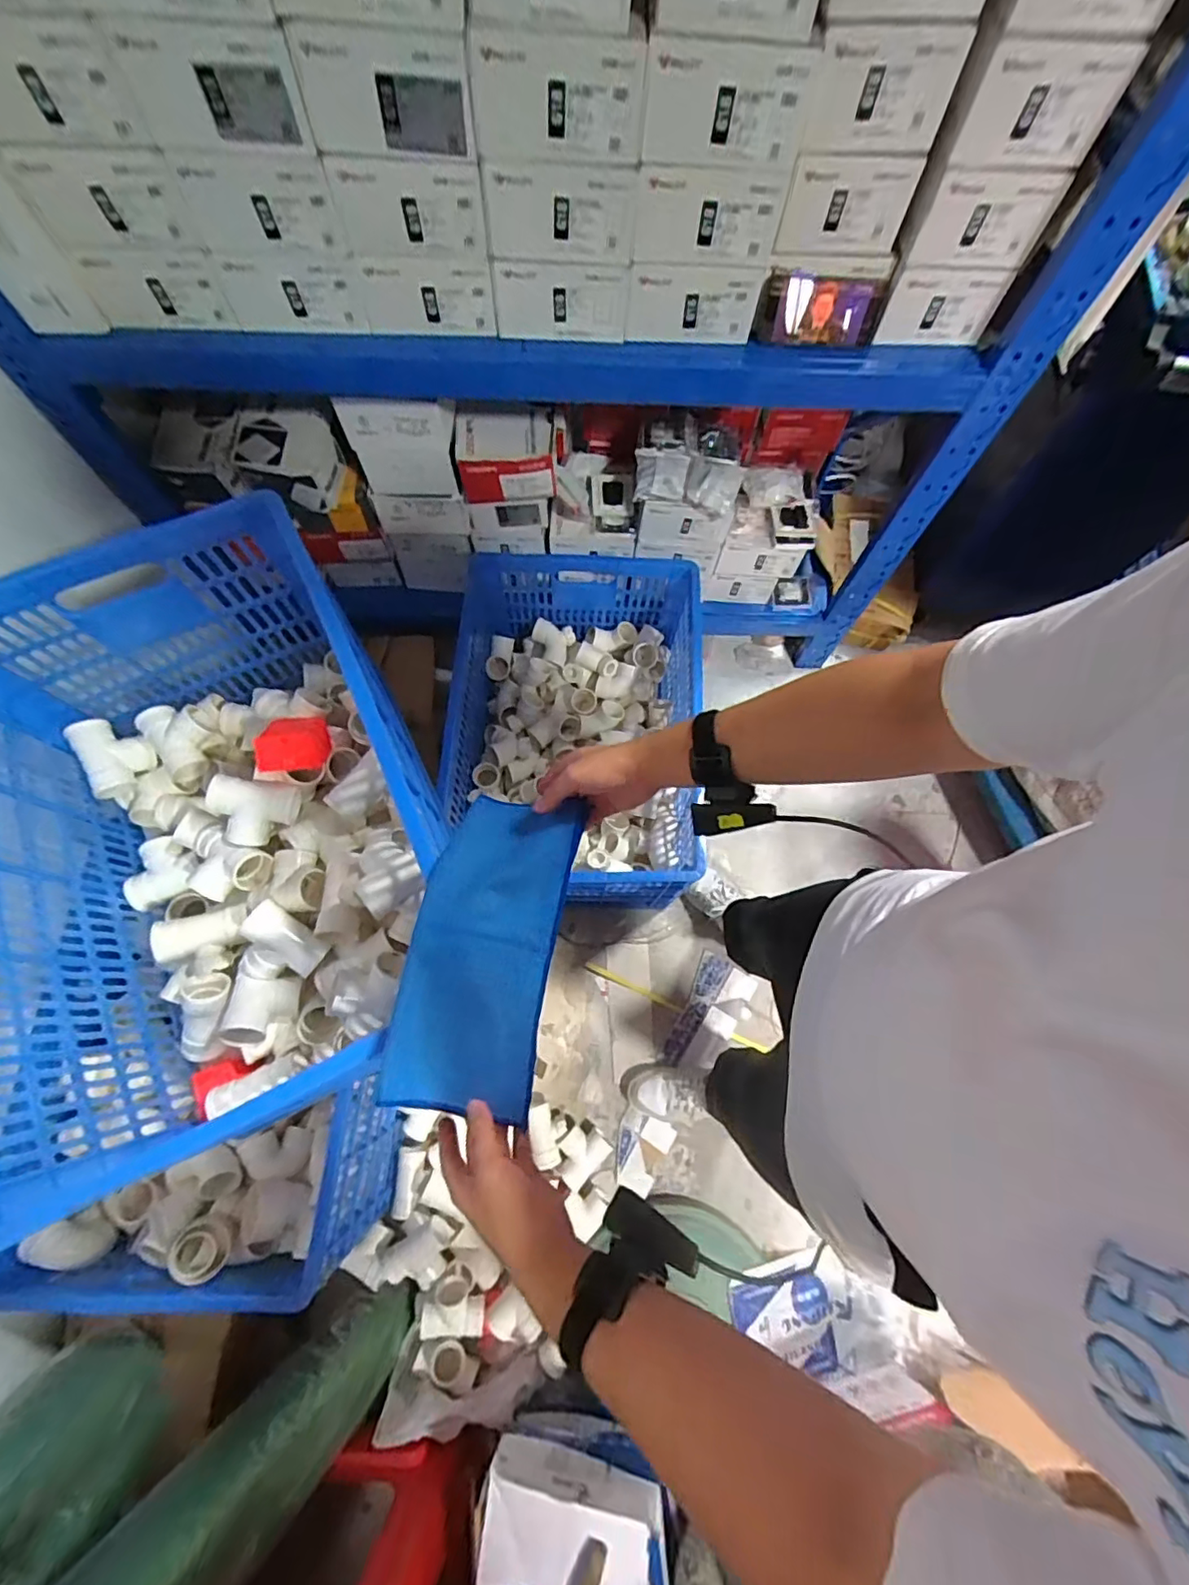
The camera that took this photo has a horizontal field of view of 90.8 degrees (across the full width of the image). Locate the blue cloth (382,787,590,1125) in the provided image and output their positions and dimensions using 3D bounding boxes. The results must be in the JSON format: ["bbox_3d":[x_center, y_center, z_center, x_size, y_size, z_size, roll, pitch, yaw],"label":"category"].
[{"bbox_3d":[-0.100,0.142,0.556,0.130,0.043,0.284,14,73,3],"label":"blue cloth"}]

